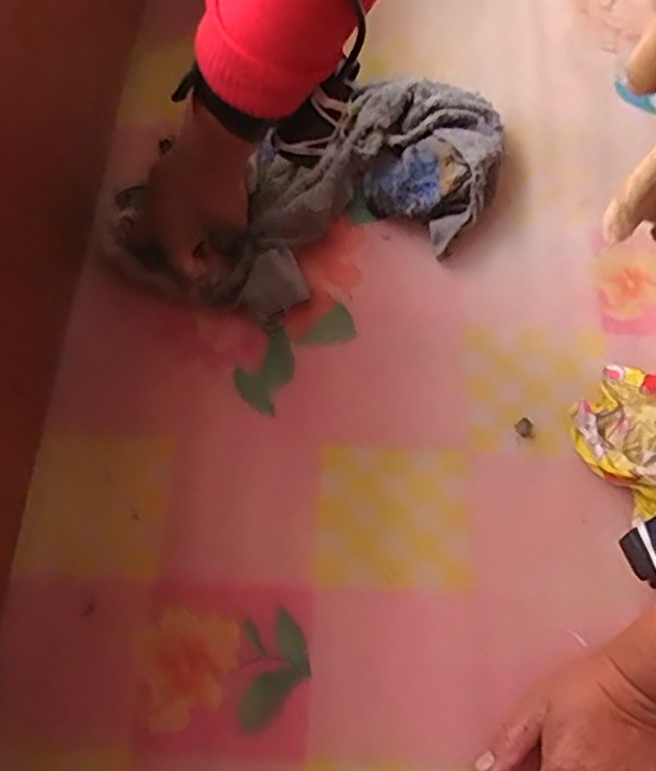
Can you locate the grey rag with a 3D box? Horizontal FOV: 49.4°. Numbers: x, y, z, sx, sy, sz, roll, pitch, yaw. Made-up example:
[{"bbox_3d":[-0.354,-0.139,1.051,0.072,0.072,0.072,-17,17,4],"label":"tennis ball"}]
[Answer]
[{"bbox_3d":[-0.004,-0.158,0.607,0.337,0.048,0.173,-32,68,-9],"label":"grey rag"}]

